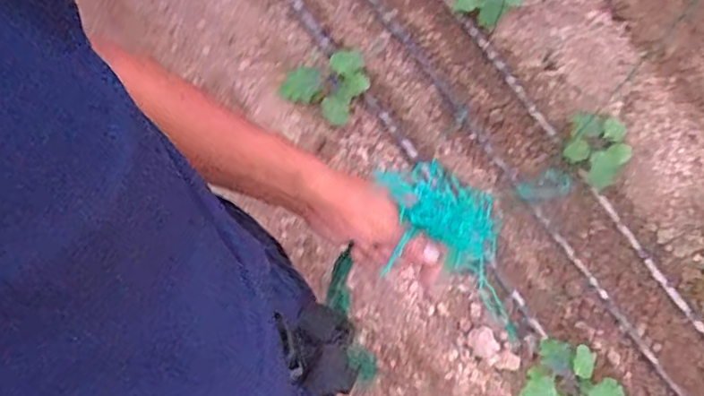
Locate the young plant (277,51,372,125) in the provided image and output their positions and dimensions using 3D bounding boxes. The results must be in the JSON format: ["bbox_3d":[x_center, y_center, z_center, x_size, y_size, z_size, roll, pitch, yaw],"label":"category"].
[{"bbox_3d":[-0.061,-0.335,1.746,0.267,0.117,0.216,-41,76,-15],"label":"young plant"}]

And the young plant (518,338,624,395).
[{"bbox_3d":[0.525,0.452,1.421,0.225,0.094,0.184,26,71,7],"label":"young plant"}]

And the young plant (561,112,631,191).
[{"bbox_3d":[0.676,-0.149,1.658,0.172,0.088,0.187,34,72,10],"label":"young plant"}]

